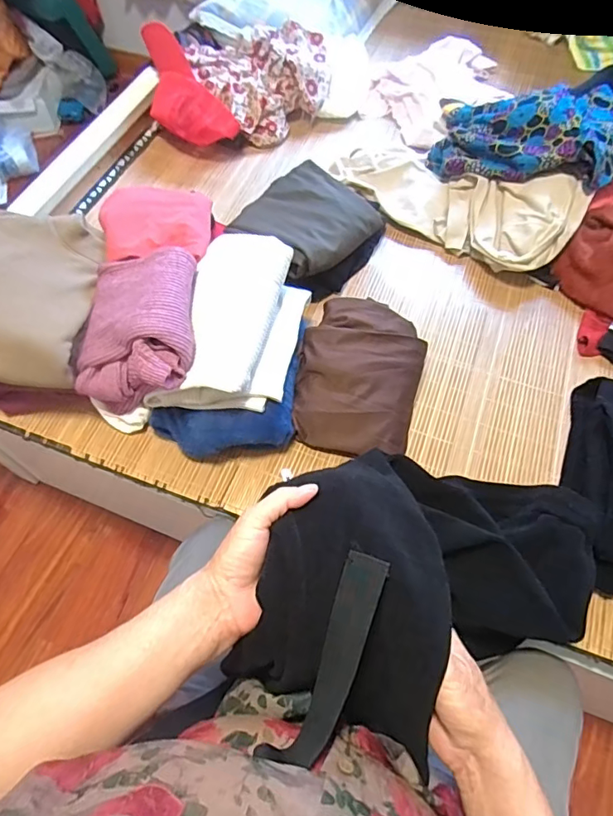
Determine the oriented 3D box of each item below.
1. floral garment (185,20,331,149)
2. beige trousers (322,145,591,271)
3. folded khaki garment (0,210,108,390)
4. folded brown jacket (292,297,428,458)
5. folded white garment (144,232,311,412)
[{"bbox_3d":[-0.090,-0.719,1.115,0.290,0.120,0.267,0,61,0],"label":"floral garment"},{"bbox_3d":[0.260,-0.409,0.946,0.475,0.082,0.173,31,66,16],"label":"beige trousers"},{"bbox_3d":[-0.440,-0.172,0.732,0.242,0.080,0.262,1,61,0],"label":"folded khaki garment"},{"bbox_3d":[0.082,-0.051,0.768,0.182,0.079,0.237,12,62,6],"label":"folded brown jacket"},{"bbox_3d":[-0.108,-0.126,0.731,0.185,0.098,0.256,11,62,6],"label":"folded white garment"}]

